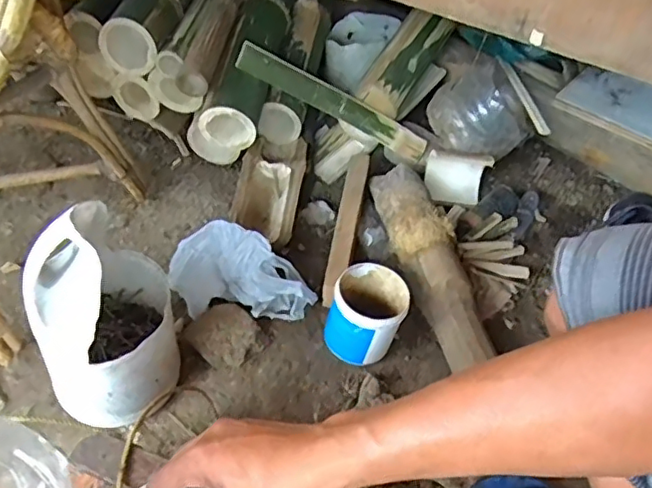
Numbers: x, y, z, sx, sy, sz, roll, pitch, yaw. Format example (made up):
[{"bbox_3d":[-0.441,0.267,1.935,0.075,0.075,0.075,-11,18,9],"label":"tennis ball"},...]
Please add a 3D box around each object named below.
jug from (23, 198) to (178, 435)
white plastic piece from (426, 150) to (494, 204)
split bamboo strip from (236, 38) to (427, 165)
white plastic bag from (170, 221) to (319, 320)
[{"bbox_3d":[-0.245,0.064,0.649,0.142,0.238,0.188,-11,51,-19],"label":"jug"},{"bbox_3d":[0.229,-0.118,1.044,0.106,0.095,0.042,9,47,-2],"label":"white plastic piece"},{"bbox_3d":[0.021,-0.234,0.990,0.354,0.047,0.021,23,8,-24],"label":"split bamboo strip"},{"bbox_3d":[-0.115,0.040,0.804,0.202,0.102,0.088,7,50,1],"label":"white plastic bag"}]

